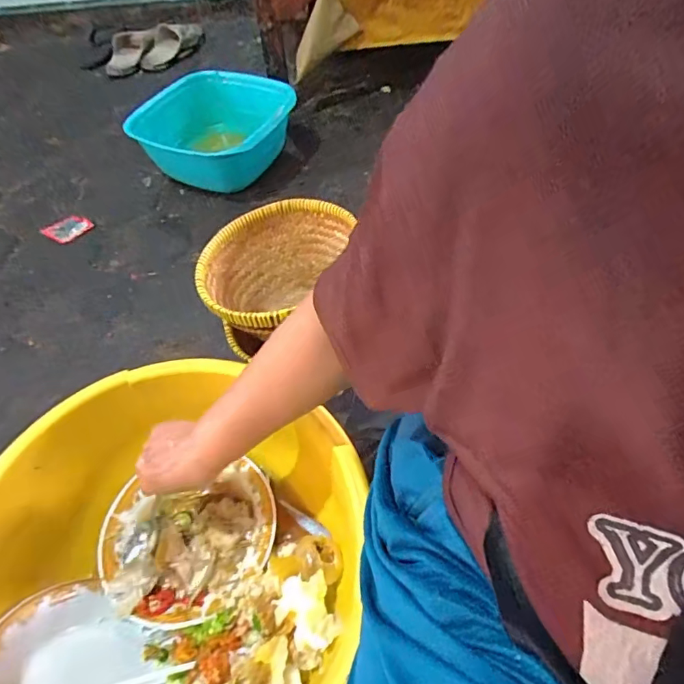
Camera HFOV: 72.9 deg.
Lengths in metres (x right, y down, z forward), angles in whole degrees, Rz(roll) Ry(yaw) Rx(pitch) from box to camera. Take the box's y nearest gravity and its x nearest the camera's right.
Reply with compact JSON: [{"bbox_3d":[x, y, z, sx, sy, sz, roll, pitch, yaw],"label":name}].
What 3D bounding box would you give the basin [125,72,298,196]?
[{"bbox_3d":[-0.278,-0.466,1.073,0.332,0.178,0.309,0,53,1],"label":"basin"}]

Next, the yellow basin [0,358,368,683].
[{"bbox_3d":[-0.195,0.253,0.526,0.399,0.190,0.407,-2,55,2],"label":"yellow basin"}]

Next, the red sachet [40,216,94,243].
[{"bbox_3d":[-0.615,-0.256,1.035,0.087,0.016,0.081,31,60,22],"label":"red sachet"}]

